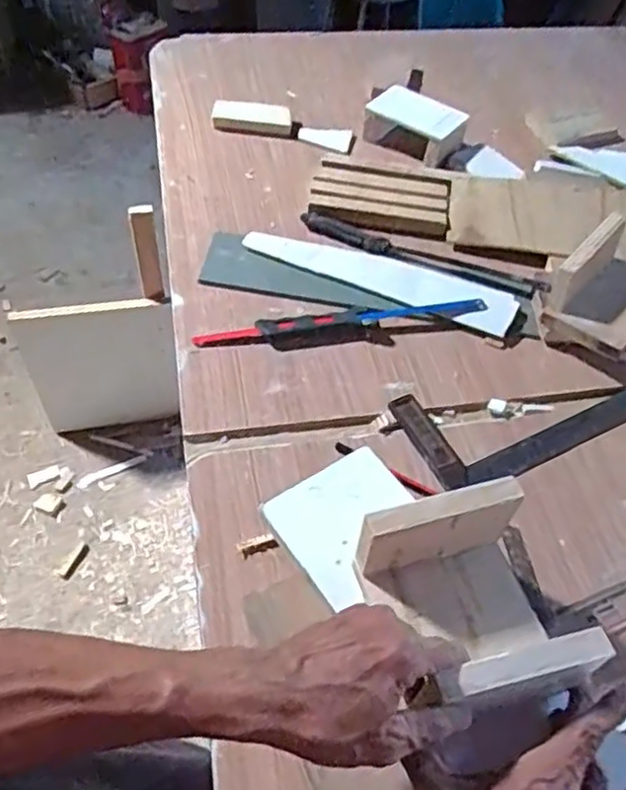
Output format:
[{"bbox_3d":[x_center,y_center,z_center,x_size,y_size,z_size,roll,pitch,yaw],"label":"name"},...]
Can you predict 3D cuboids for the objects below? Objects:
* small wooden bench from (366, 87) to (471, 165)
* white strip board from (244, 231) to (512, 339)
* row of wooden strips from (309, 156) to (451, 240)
[{"bbox_3d":[0.135,-0.357,0.918,0.127,0.044,0.088,30,56,18],"label":"small wooden bench"},{"bbox_3d":[0.073,-0.135,0.768,0.303,0.012,0.060,23,53,12],"label":"white strip board"},{"bbox_3d":[0.083,-0.241,0.844,0.164,0.019,0.106,11,52,3],"label":"row of wooden strips"}]

